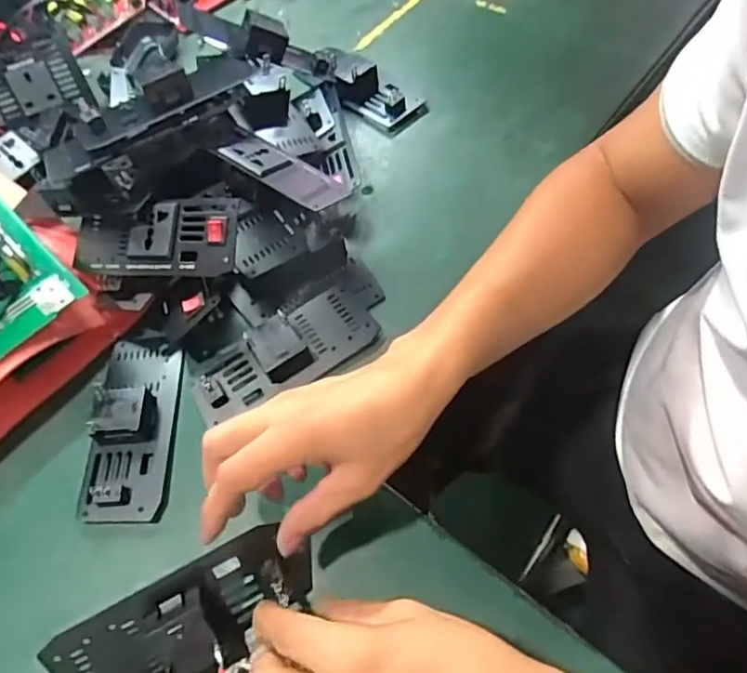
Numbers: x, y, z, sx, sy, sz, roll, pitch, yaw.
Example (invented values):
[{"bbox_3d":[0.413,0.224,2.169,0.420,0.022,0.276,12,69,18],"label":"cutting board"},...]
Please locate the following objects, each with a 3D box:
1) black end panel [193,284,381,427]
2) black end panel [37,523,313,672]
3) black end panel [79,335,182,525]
[{"bbox_3d":[-0.069,0.007,0.424,0.140,0.027,0.060,-27,62,-10],"label":"black end panel"},{"bbox_3d":[-0.106,0.165,0.325,0.142,0.029,0.061,-25,105,-13],"label":"black end panel"},{"bbox_3d":[-0.174,0.056,0.405,0.059,0.020,0.142,-7,60,2],"label":"black end panel"}]

